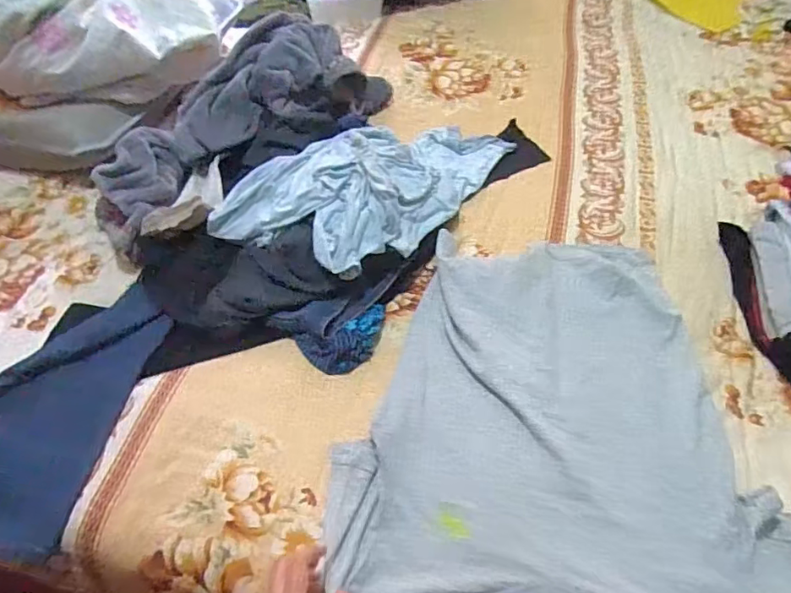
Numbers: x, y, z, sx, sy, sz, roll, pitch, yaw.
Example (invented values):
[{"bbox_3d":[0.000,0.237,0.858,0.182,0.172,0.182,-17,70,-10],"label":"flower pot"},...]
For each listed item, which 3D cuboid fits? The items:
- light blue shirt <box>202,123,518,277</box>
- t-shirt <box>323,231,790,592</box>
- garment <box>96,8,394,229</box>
[{"bbox_3d":[-0.034,-0.216,0.899,0.284,0.099,0.482,29,57,22],"label":"light blue shirt"},{"bbox_3d":[0.205,0.149,0.658,0.487,0.025,0.562,8,52,8],"label":"t-shirt"},{"bbox_3d":[-0.278,-0.344,0.991,0.225,0.145,0.592,36,60,26],"label":"garment"}]

